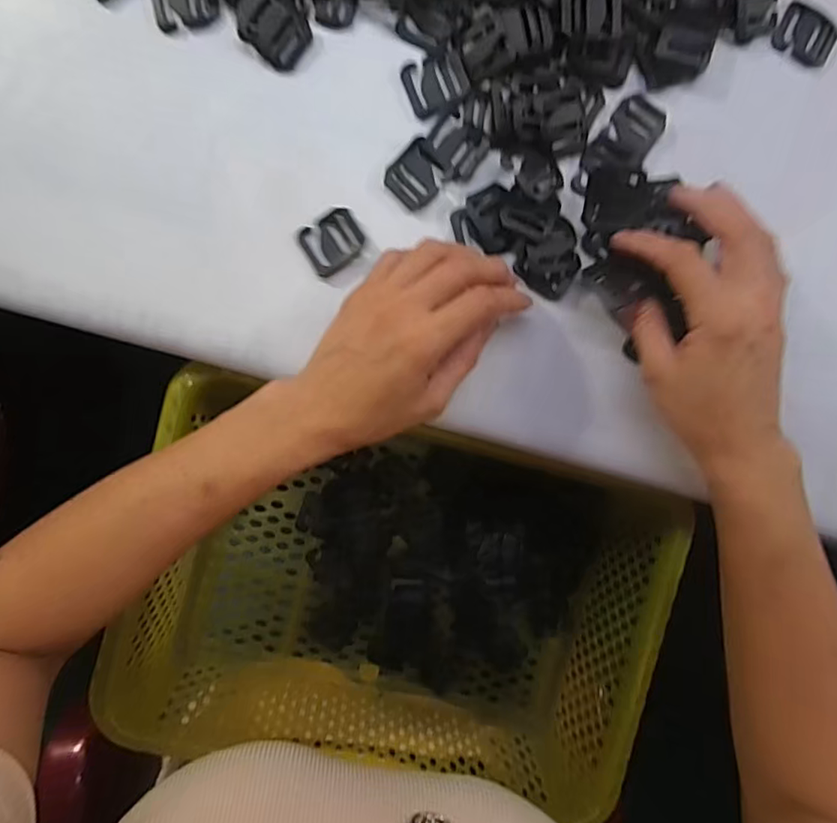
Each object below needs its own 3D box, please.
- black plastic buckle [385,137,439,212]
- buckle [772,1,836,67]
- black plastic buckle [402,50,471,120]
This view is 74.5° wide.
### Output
[{"bbox_3d":[-0.002,-0.134,0.311,0.031,0.004,0.029,-44,94,1],"label":"black plastic buckle"},{"bbox_3d":[0.226,-0.219,0.317,0.035,0.004,0.028,25,92,-3],"label":"buckle"},{"bbox_3d":[0.010,-0.185,0.309,0.034,0.005,0.028,-26,94,0],"label":"black plastic buckle"}]

